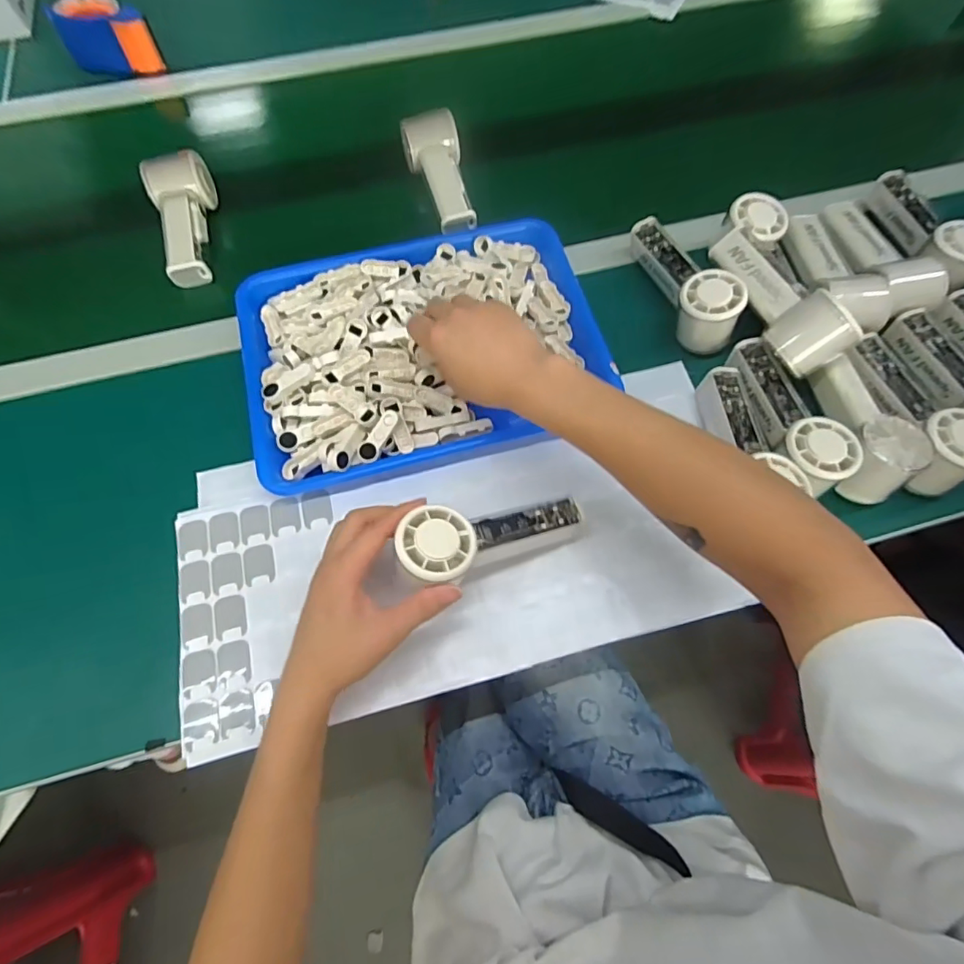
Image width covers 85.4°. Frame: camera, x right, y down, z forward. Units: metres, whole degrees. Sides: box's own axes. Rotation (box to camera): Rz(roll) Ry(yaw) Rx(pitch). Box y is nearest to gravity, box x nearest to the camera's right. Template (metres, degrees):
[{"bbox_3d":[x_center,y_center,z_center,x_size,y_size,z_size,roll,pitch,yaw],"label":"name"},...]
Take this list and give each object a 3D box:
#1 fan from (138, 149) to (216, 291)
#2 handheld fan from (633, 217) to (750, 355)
[{"bbox_3d":[-0.323,-0.291,0.570,0.062,0.048,0.151,-16,67,-6],"label":"fan"},{"bbox_3d":[0.201,-0.203,0.516,0.051,0.060,0.154,-13,67,-5],"label":"handheld fan"}]

